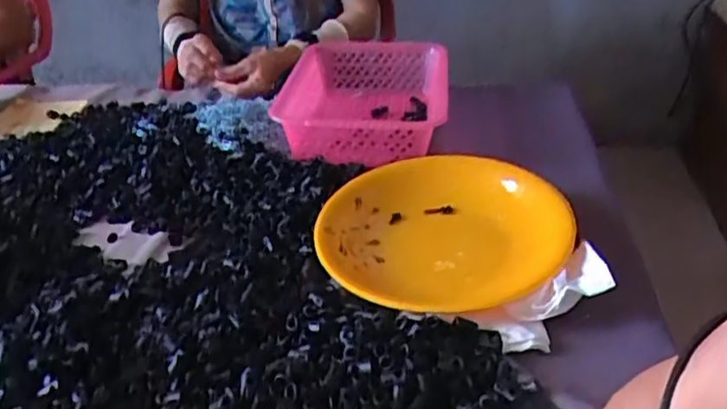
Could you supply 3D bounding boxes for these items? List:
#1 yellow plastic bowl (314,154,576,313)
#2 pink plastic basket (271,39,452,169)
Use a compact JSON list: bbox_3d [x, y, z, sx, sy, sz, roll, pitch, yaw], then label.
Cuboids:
[{"bbox_3d":[0.073,0.019,0.645,0.232,0.045,0.224,-2,32,1],"label":"yellow plastic bowl"},{"bbox_3d":[-0.002,-0.135,0.900,0.230,0.089,0.321,1,32,6],"label":"pink plastic basket"}]

